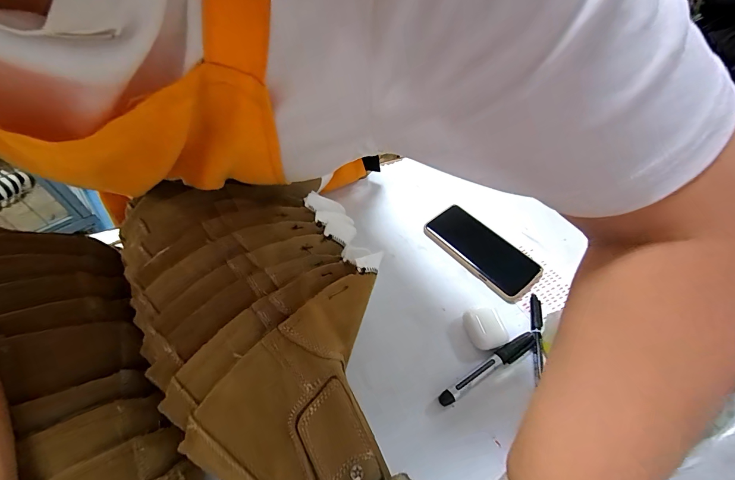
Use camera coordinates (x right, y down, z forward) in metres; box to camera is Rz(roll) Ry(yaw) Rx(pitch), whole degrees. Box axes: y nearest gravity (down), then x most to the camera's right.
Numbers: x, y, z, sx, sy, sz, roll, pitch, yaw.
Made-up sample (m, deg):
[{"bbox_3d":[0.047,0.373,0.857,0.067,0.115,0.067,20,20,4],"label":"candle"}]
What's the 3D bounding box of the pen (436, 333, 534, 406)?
[{"bbox_3d":[0.138,0.143,0.381,0.138,0.017,0.018,-25,58,-18],"label":"pen"}]

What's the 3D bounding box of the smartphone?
[{"bbox_3d":[0.163,0.013,0.483,0.078,0.014,0.161,-33,60,-23],"label":"smartphone"}]

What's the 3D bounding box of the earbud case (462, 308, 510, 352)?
[{"bbox_3d":[0.143,0.106,0.409,0.046,0.016,0.050,-14,55,-11],"label":"earbud case"}]

